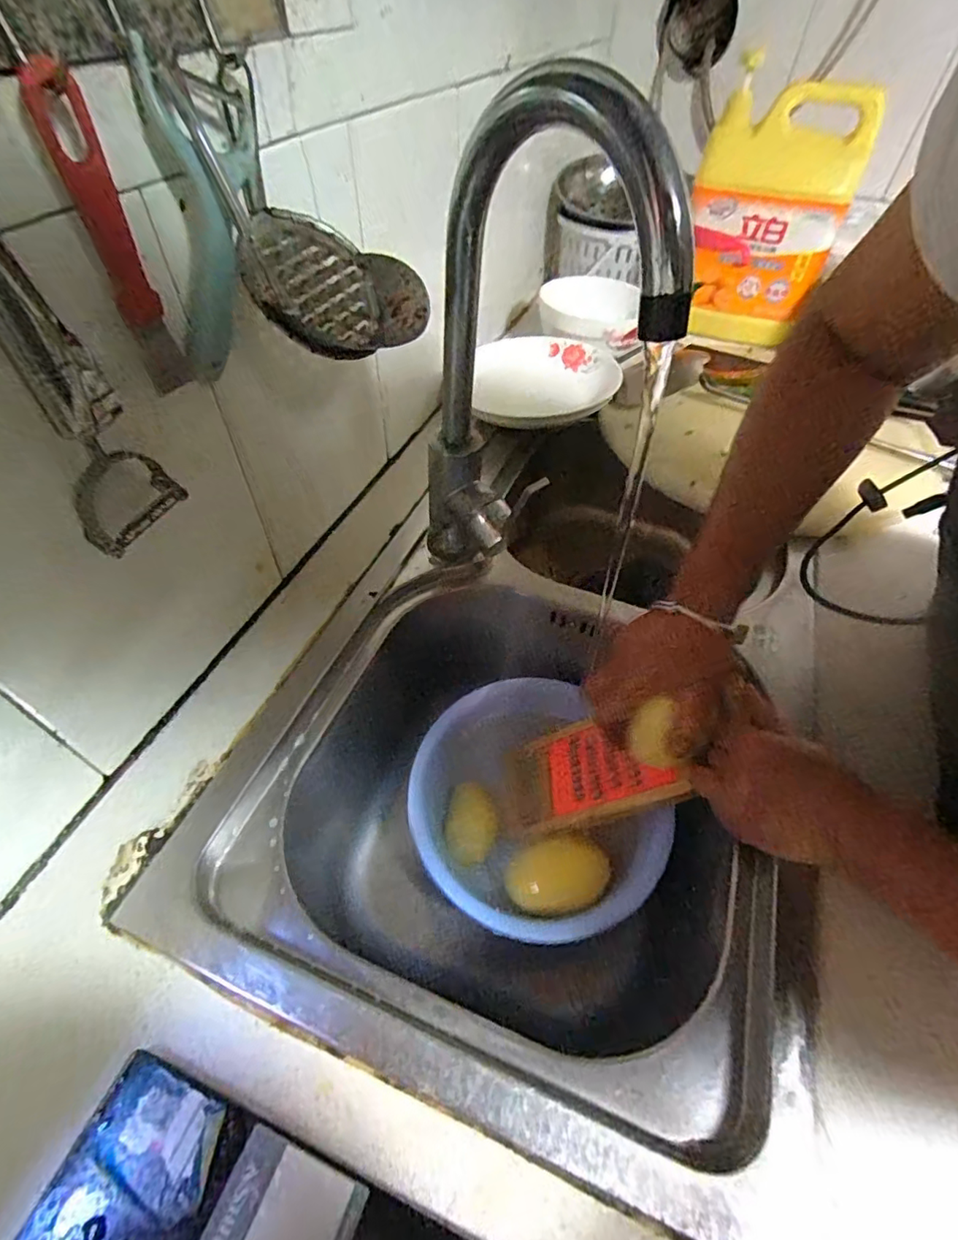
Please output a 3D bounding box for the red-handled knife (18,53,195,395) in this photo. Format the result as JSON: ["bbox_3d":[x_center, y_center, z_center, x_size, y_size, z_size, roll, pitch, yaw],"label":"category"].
[{"bbox_3d":[-0.169,-0.172,0.253,0.021,0.122,0.015,-30,58,-24],"label":"red-handled knife"}]

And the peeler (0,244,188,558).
[{"bbox_3d":[-0.185,-0.110,0.236,0.048,0.170,0.025,-35,60,-27],"label":"peeler"}]

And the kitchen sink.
[{"bbox_3d":[0.019,0.150,0.456,0.385,0.195,0.356,12,52,7],"label":"kitchen sink"}]

